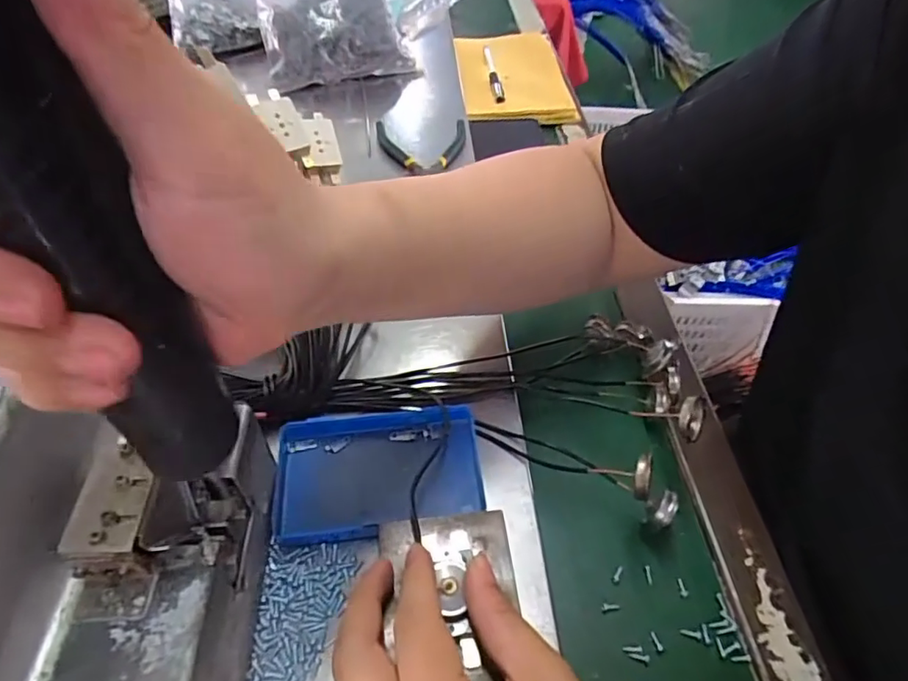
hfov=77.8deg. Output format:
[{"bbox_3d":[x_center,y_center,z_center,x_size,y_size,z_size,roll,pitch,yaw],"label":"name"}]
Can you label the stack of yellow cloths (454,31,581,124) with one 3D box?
[{"bbox_3d":[0.068,-0.331,0.688,0.124,0.013,0.221,-1,50,-5],"label":"stack of yellow cloths"}]

